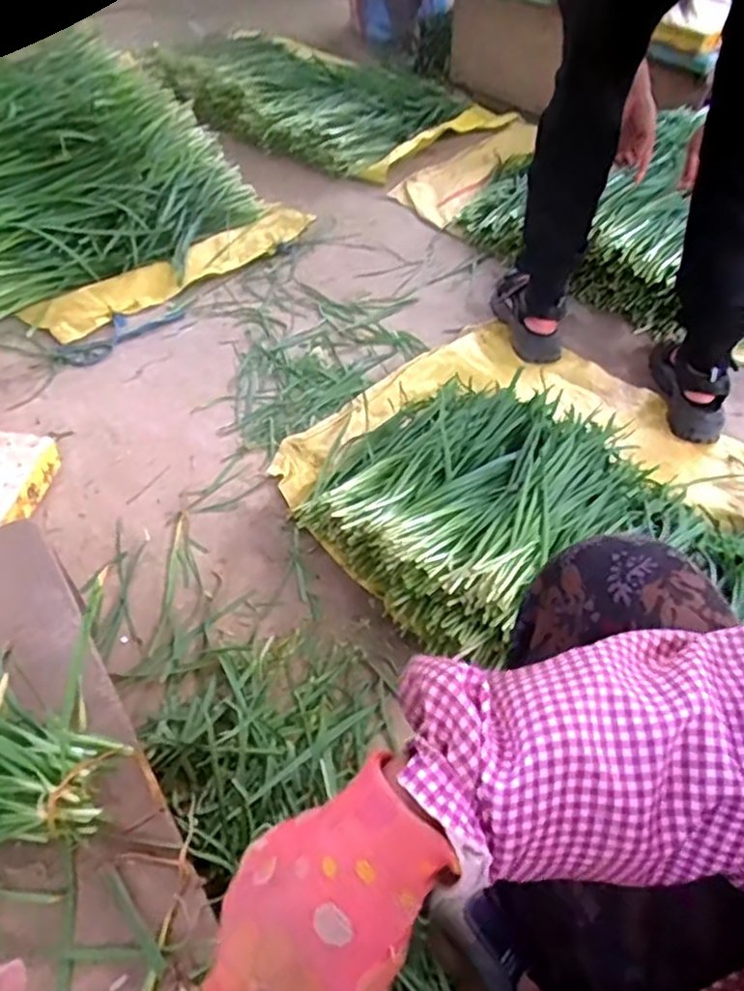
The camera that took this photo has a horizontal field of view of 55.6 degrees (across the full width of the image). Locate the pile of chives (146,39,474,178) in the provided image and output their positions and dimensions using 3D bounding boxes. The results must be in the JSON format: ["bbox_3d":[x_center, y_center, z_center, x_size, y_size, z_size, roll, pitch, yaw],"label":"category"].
[{"bbox_3d":[-0.131,-0.982,1.706,0.665,0.136,0.494,33,54,24],"label":"pile of chives"}]

